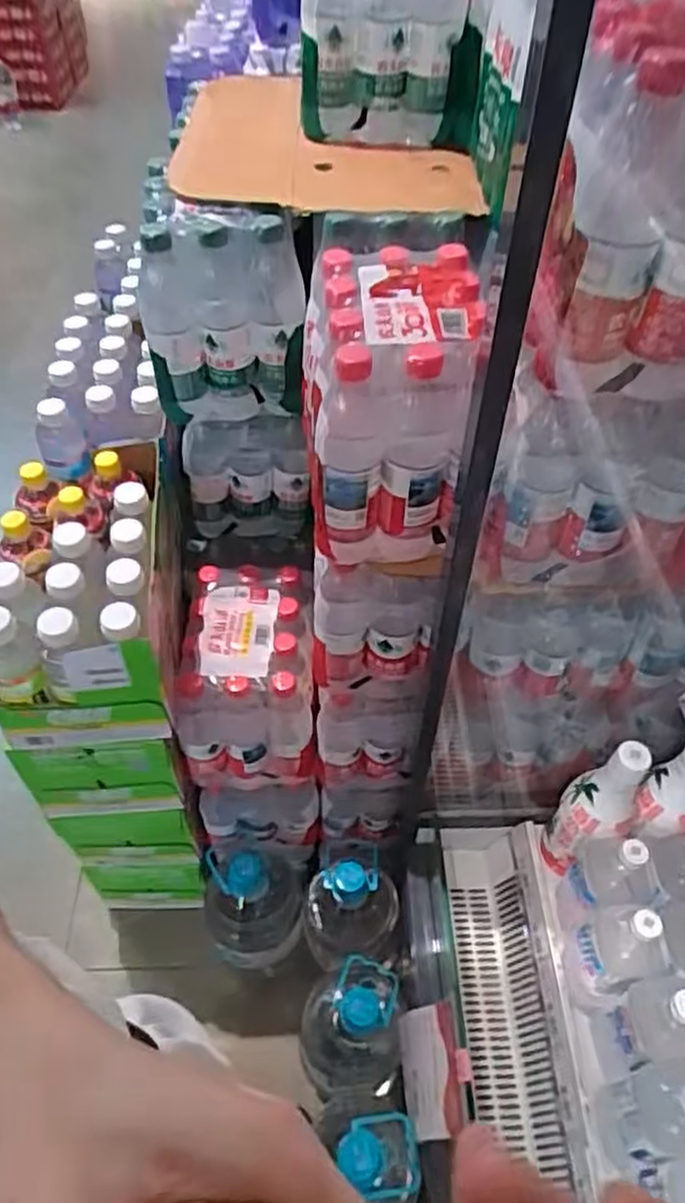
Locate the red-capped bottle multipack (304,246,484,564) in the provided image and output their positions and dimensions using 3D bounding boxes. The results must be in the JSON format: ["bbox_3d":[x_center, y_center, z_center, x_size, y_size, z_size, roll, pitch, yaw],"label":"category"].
[{"bbox_3d":[0.045,-0.205,0.759,0.158,0.218,0.246,0,50,-1],"label":"red-capped bottle multipack"}]

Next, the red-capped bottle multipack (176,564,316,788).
[{"bbox_3d":[-0.129,0.112,1.080,0.177,0.230,0.232,1,50,0],"label":"red-capped bottle multipack"}]

